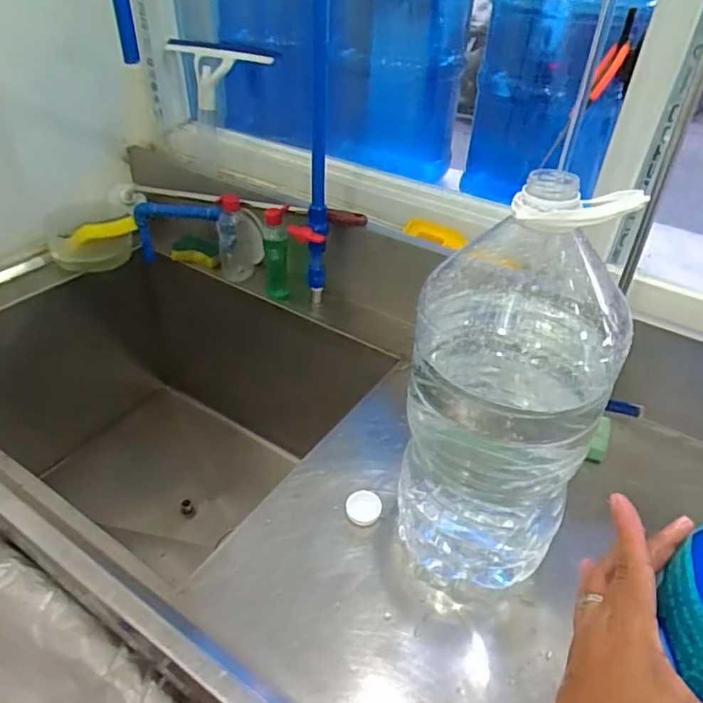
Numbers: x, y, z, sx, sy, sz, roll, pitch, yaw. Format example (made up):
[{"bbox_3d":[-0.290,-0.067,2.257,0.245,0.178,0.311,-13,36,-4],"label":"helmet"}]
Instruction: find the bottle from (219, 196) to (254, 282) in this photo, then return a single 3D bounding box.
[{"bbox_3d":[-0.205,-0.197,0.981,0.061,0.143,0.047,-6,40,-11],"label":"bottle"}]

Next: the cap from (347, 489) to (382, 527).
[{"bbox_3d":[0.014,0.181,0.646,0.041,0.008,0.043,2,39,-1],"label":"cap"}]

